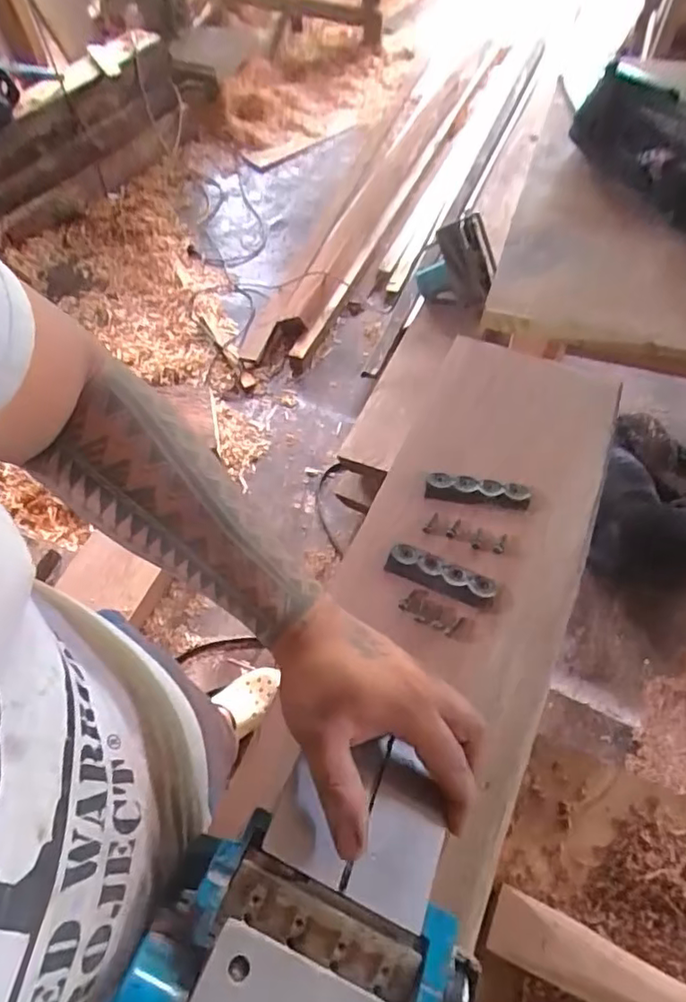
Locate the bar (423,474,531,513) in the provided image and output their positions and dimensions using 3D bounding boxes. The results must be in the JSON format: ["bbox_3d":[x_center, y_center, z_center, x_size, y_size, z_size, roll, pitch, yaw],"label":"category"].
[{"bbox_3d":[0.139,-0.010,0.587,0.103,0.012,0.032,9,61,9],"label":"bar"}]

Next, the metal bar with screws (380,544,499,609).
[{"bbox_3d":[0.092,0.072,0.547,0.103,0.005,0.033,22,64,16],"label":"metal bar with screws"}]

